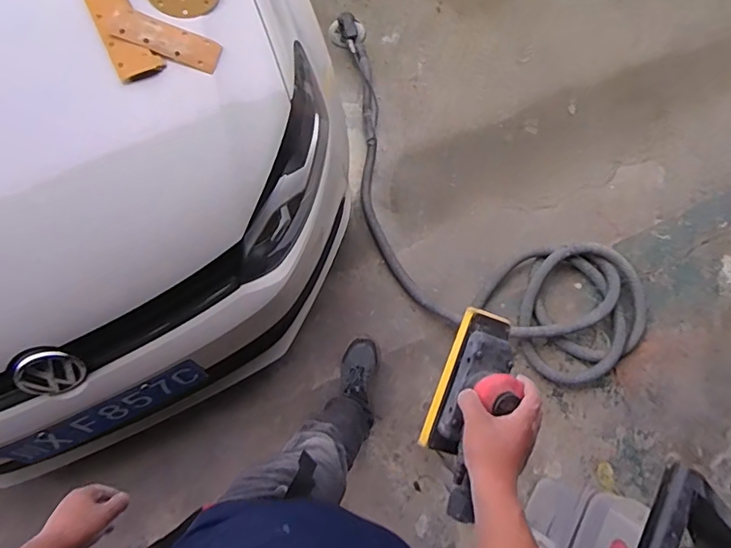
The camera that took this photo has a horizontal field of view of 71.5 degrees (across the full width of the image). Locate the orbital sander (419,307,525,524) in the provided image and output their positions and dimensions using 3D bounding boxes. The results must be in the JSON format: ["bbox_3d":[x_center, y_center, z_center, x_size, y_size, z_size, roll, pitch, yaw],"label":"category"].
[{"bbox_3d":[0.128,0.170,0.634,0.081,0.104,0.253,17,84,5],"label":"orbital sander"}]

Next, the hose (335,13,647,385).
[{"bbox_3d":[0.206,-0.316,1.797,0.586,0.117,1.680,-34,64,-11],"label":"hose"}]

